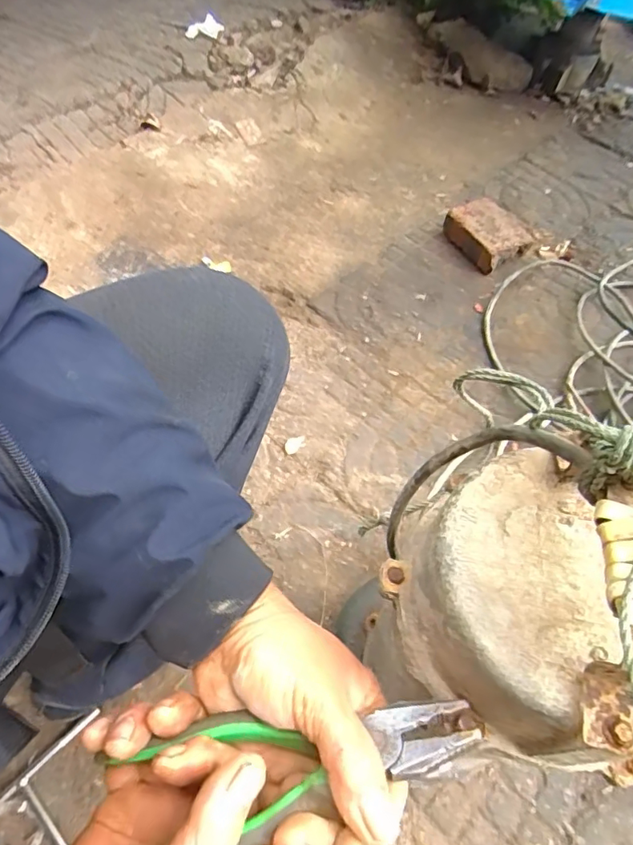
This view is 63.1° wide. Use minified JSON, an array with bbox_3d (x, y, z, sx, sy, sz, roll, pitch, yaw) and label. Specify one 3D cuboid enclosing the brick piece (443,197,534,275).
[{"bbox_3d":[0.340,-0.383,1.045,0.121,0.058,0.154,-29,62,-20],"label":"brick piece"}]

